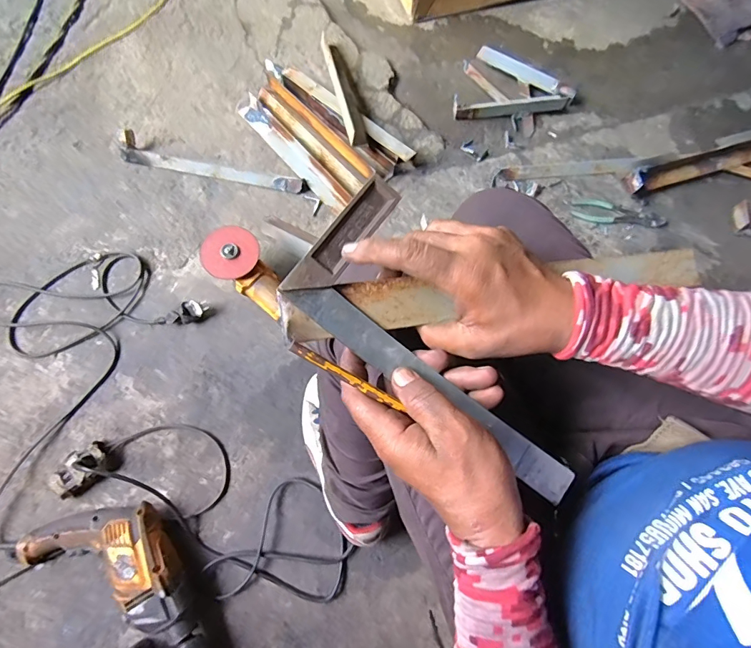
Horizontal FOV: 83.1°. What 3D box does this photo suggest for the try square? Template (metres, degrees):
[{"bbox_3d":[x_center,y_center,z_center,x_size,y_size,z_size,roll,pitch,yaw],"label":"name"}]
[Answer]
[{"bbox_3d":[0.057,0.016,0.308,0.250,0.017,0.108,42,74,-2],"label":"try square"}]

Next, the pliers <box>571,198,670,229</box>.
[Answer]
[{"bbox_3d":[0.527,-0.241,0.919,0.203,0.010,0.056,7,72,-1],"label":"pliers"}]

